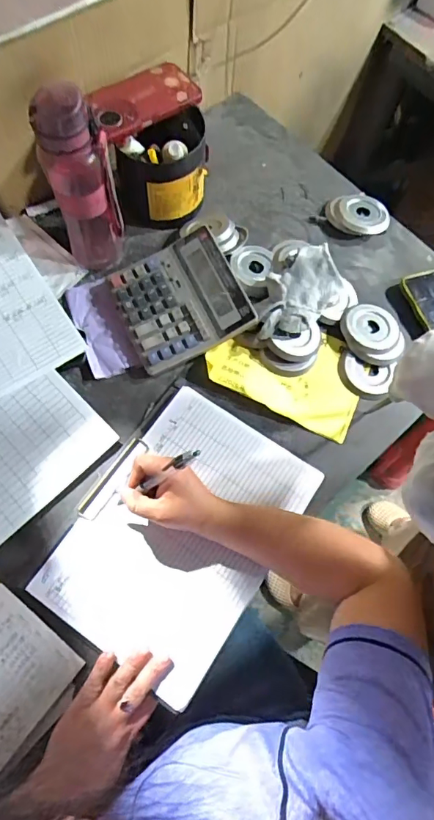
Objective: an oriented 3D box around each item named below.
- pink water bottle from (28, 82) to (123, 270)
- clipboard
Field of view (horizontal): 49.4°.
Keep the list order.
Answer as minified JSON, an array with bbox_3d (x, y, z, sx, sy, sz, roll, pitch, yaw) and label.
[{"bbox_3d":[-0.163,-0.265,0.584,0.072,0.255,0.056,-13,68,-9],"label":"pink water bottle"},{"bbox_3d":[-0.042,0.135,0.549,0.214,0.013,0.297,33,69,11],"label":"clipboard"}]

